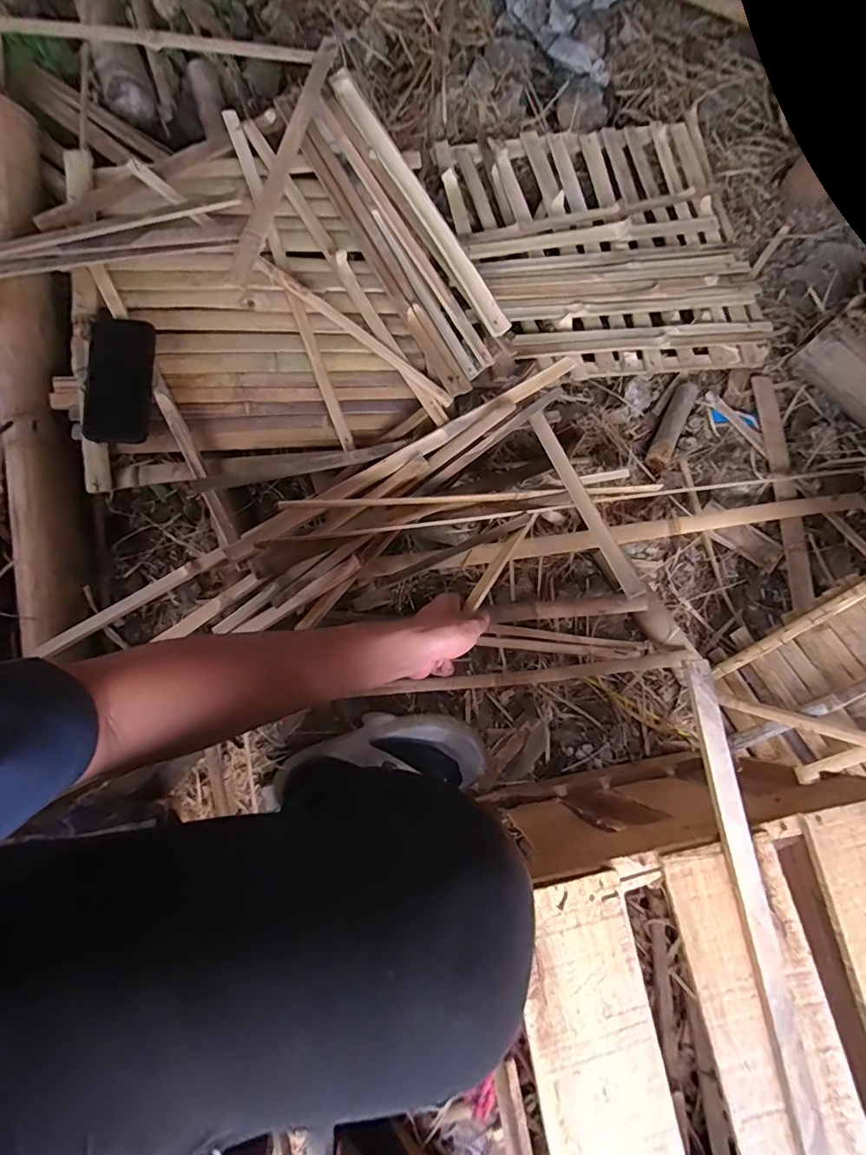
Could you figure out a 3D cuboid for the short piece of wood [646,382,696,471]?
[{"bbox_3d":[0.407,-0.259,0.819,0.036,0.028,0.187,29,76,2],"label":"short piece of wood"}]

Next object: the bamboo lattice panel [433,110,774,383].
[{"bbox_3d":[0.305,-0.595,0.861,0.527,0.049,0.520,-9,77,-6],"label":"bamboo lattice panel"}]

